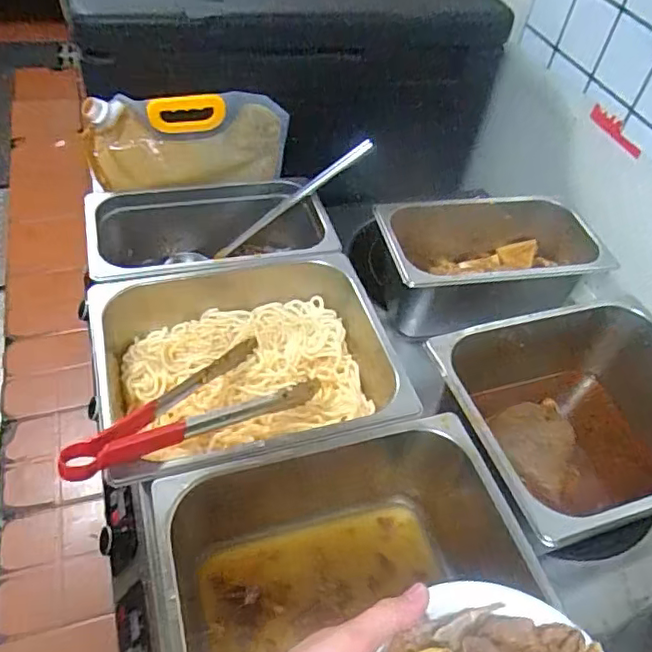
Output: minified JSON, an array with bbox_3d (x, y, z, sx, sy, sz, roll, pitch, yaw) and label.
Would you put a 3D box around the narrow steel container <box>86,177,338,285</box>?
[{"bbox_3d":[-0.156,-0.109,0.824,0.306,0.125,0.177,-12,53,-15],"label":"narrow steel container"}]

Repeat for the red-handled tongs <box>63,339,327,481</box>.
[{"bbox_3d":[-0.142,0.084,0.611,0.114,0.043,0.295,39,35,24],"label":"red-handled tongs"}]

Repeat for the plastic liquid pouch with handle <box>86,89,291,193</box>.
[{"bbox_3d":[-0.200,-0.260,0.842,0.286,0.145,0.059,-3,51,-7],"label":"plastic liquid pouch with handle"}]

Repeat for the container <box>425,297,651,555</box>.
[{"bbox_3d":[0.306,0.128,0.722,0.328,0.184,0.254,-14,53,-16],"label":"container"}]

